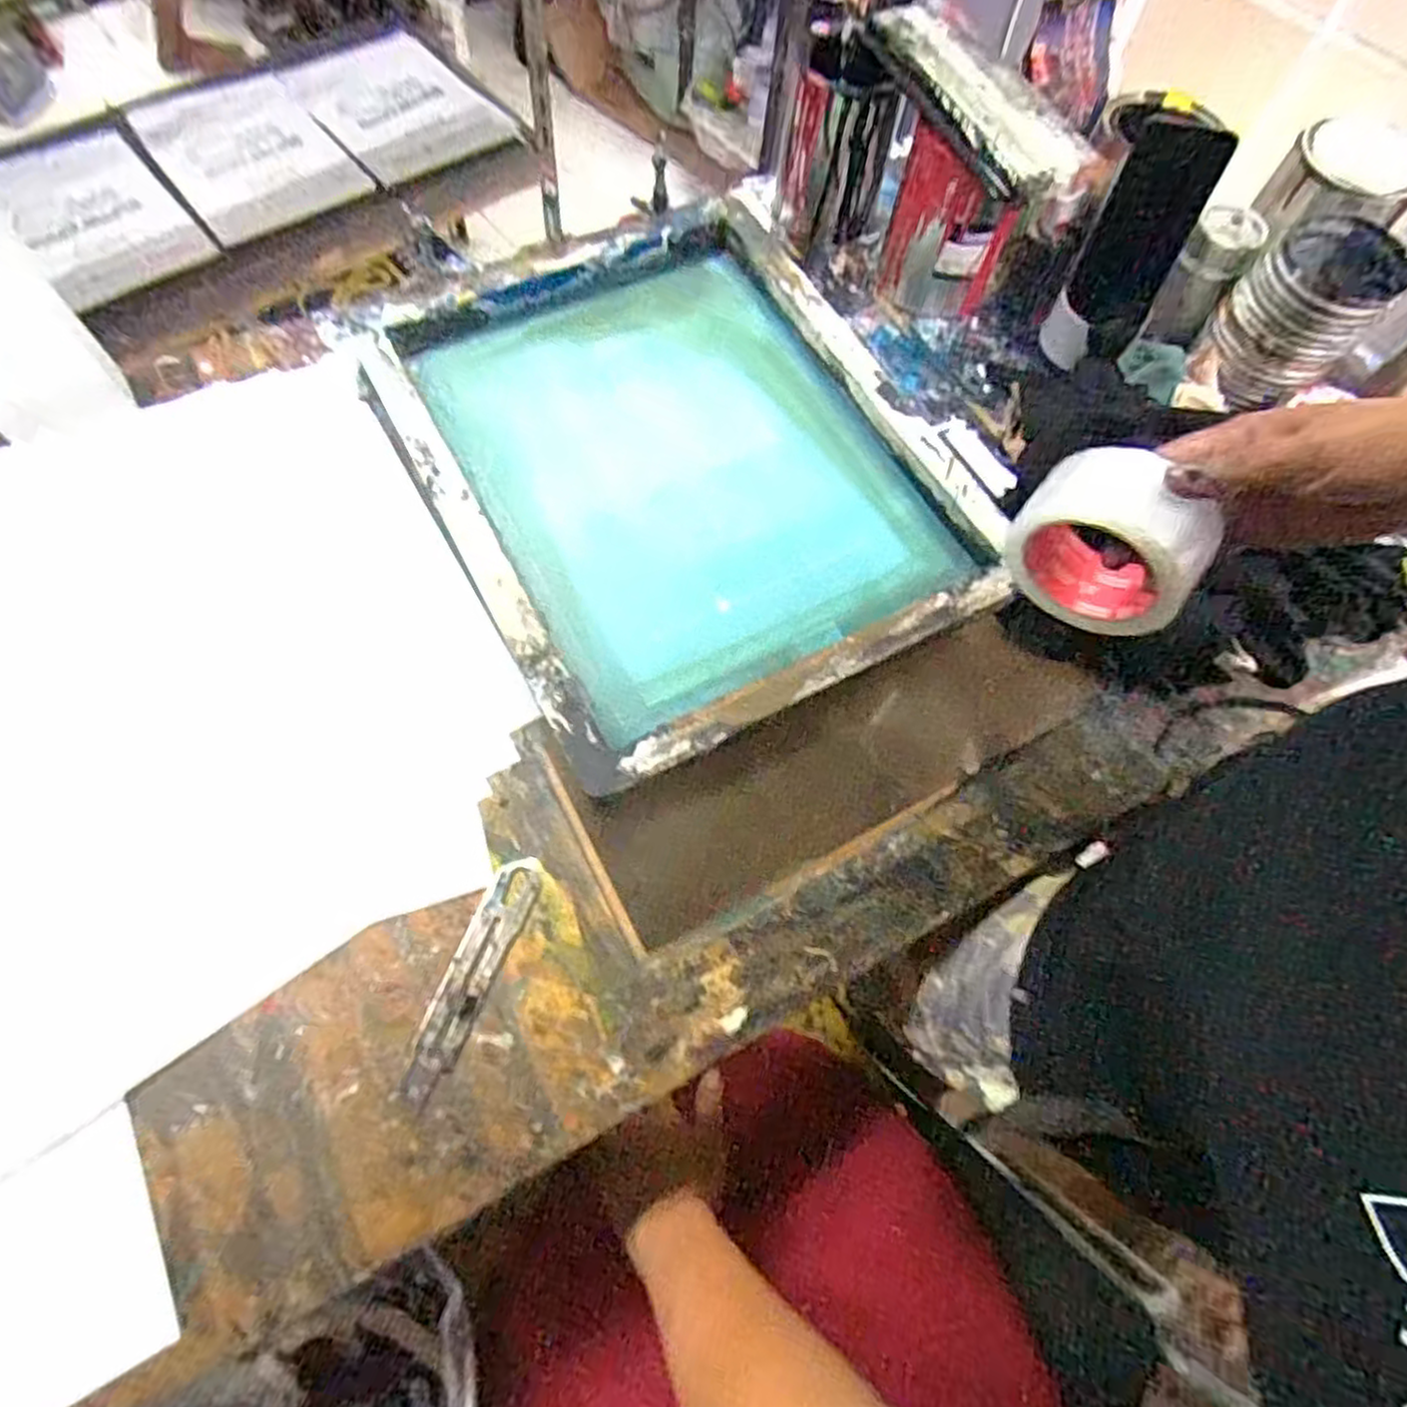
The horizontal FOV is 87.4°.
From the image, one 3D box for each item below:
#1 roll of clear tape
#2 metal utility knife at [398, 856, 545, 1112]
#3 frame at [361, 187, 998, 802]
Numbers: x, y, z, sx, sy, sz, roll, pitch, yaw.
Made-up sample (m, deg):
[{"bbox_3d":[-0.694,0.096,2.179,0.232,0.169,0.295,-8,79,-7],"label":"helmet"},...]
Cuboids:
[{"bbox_3d":[0.238,-0.093,0.435,0.099,0.100,0.046,39,70,13],"label":"roll of clear tape"},{"bbox_3d":[-0.151,0.174,0.481,0.033,0.006,0.155,22,67,6],"label":"metal utility knife"},{"bbox_3d":[-0.028,-0.220,0.643,0.406,0.043,0.522,-25,70,-13],"label":"frame"}]

